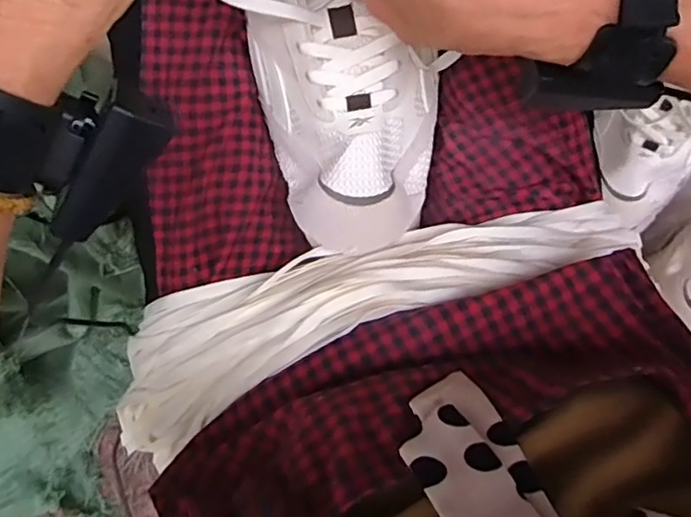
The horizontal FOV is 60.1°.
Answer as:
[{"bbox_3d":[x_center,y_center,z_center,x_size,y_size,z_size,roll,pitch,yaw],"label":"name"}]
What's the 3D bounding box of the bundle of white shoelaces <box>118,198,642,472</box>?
[{"bbox_3d":[0.015,0.020,0.392,0.367,0.069,0.108,-25,76,-7],"label":"bundle of white shoelaces"}]

